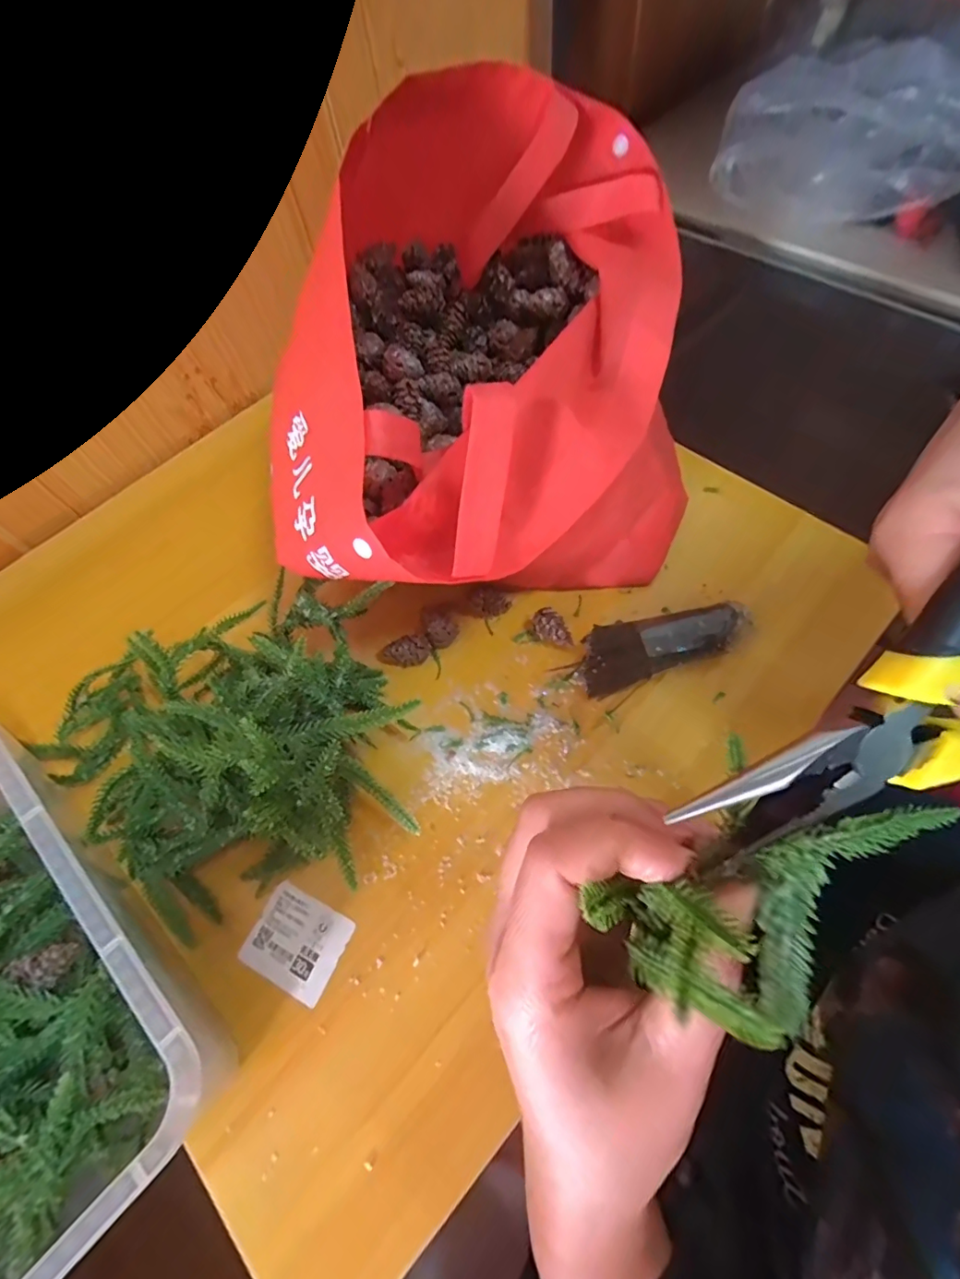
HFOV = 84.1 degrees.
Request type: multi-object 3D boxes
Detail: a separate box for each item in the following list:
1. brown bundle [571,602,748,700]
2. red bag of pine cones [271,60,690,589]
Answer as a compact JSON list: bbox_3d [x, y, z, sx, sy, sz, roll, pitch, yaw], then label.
[{"bbox_3d":[0.129,0.001,0.383,0.127,0.028,0.045,-18,63,-4],"label":"brown bundle"},{"bbox_3d":[0.013,-0.178,0.393,0.259,0.203,0.346,-5,63,3],"label":"red bag of pine cones"}]

